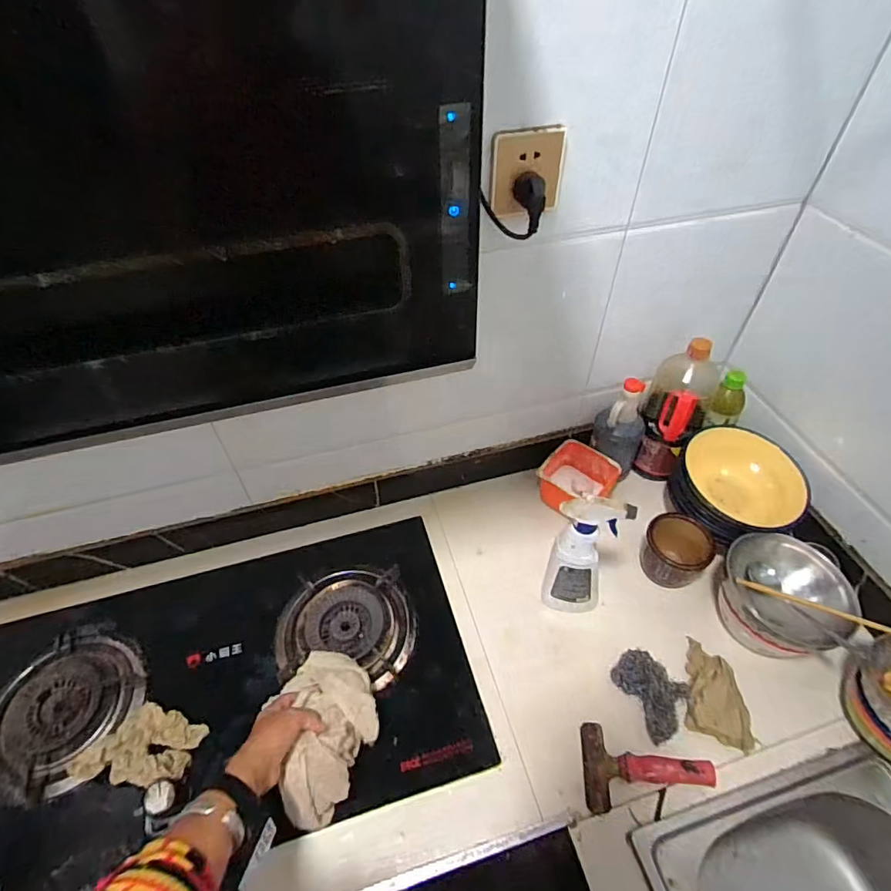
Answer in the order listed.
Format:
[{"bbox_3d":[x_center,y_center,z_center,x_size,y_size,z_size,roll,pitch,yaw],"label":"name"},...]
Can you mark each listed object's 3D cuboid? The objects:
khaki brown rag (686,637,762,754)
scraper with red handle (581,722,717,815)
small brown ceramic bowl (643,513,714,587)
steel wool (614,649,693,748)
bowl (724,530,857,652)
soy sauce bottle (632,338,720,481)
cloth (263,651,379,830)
[{"bbox_3d":[0.383,0.340,0.714,0.082,0.034,0.132,15,50,14],"label":"khaki brown rag"},{"bbox_3d":[0.257,0.412,0.655,0.155,0.027,0.097,3,48,3],"label":"scraper with red handle"},{"bbox_3d":[0.367,0.170,0.826,0.099,0.094,0.094,0,48,0],"label":"small brown ceramic bowl"},{"bbox_3d":[0.281,0.337,0.707,0.080,0.038,0.108,-31,55,-25],"label":"steel wool"},{"bbox_3d":[0.486,0.211,0.727,0.145,0.068,0.149,0,48,0],"label":"bowl"},{"bbox_3d":[0.394,-0.055,0.895,0.105,0.260,0.093,26,54,22],"label":"soy sauce bottle"},{"bbox_3d":[-0.155,0.349,0.660,0.129,0.091,0.195,-19,51,-16],"label":"cloth"}]

